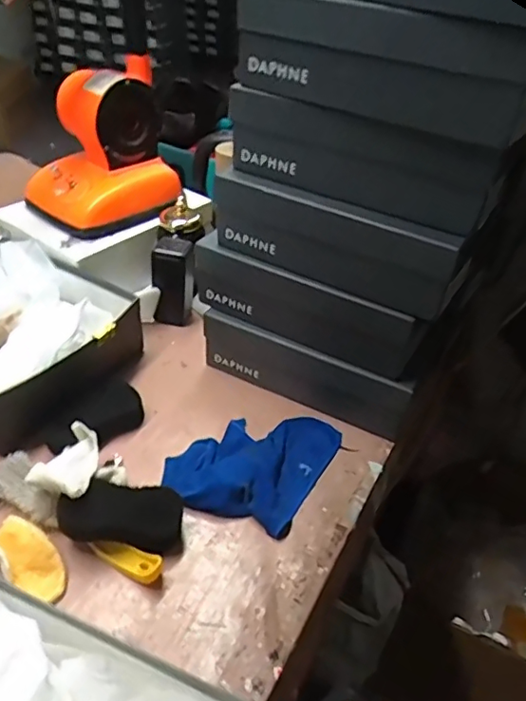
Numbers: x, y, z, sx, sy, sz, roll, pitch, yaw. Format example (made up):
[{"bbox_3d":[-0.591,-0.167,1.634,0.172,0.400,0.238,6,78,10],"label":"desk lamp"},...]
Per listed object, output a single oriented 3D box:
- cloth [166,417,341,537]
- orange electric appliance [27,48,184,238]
[{"bbox_3d":[-0.011,0.127,0.684,0.160,0.028,0.200,23,43,20],"label":"cloth"},{"bbox_3d":[-0.253,-0.306,0.877,0.230,0.221,0.159,-11,42,-19],"label":"orange electric appliance"}]

